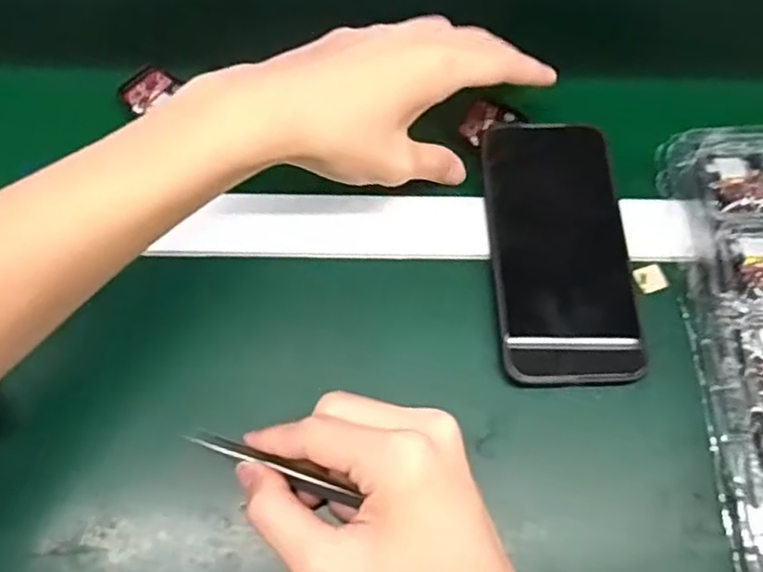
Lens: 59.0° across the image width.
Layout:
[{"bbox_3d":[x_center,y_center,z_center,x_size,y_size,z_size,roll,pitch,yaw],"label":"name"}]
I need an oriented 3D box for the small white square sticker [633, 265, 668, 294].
[{"bbox_3d":[0.157,-0.004,0.391,0.018,0.004,0.017,-16,60,-8],"label":"small white square sticker"}]

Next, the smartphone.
[{"bbox_3d":[0.103,-0.024,0.388,0.077,0.012,0.159,0,72,-2],"label":"smartphone"}]

